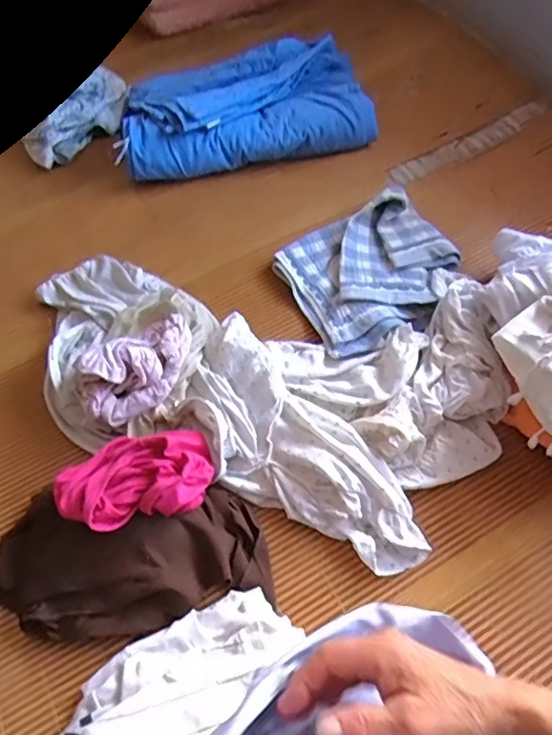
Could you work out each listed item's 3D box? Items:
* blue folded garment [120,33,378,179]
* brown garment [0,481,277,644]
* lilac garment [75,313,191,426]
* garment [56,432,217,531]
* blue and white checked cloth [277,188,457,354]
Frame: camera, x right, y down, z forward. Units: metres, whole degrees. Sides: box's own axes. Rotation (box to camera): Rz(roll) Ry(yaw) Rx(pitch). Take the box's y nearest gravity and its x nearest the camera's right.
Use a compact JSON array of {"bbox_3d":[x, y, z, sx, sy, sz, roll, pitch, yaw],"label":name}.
[{"bbox_3d":[-0.069,-0.521,1.086,0.475,0.108,0.286,-12,58,-4],"label":"blue folded garment"},{"bbox_3d":[-0.171,0.220,0.644,0.324,0.059,0.168,-4,56,3],"label":"brown garment"},{"bbox_3d":[-0.182,-0.005,0.726,0.169,0.054,0.107,-41,64,-20],"label":"lilac garment"},{"bbox_3d":[-0.169,0.129,0.650,0.183,0.052,0.113,-10,58,-3],"label":"garment"},{"bbox_3d":[0.154,-0.149,0.865,0.261,0.044,0.258,-23,58,-10],"label":"blue and white checked cloth"}]

